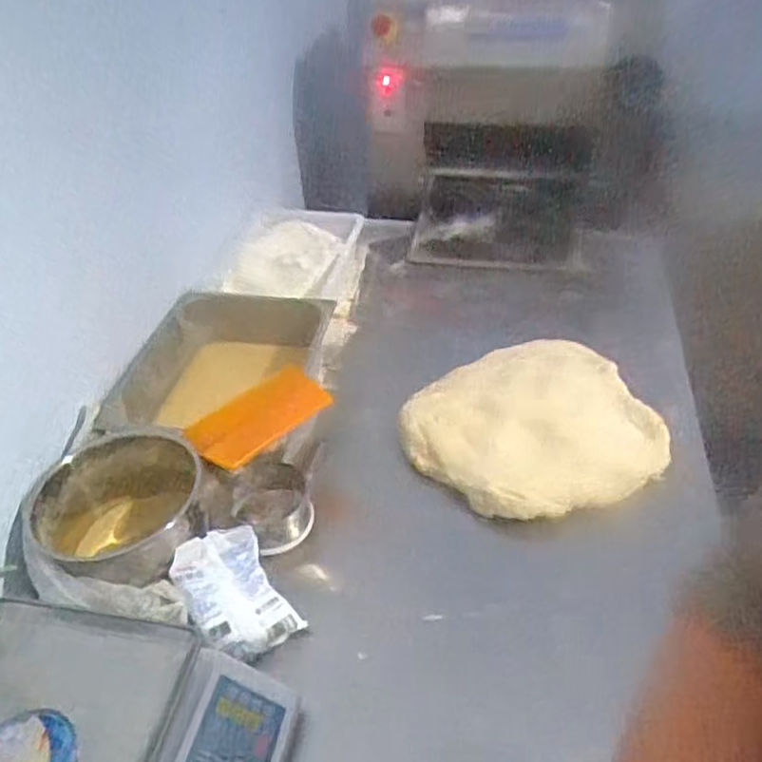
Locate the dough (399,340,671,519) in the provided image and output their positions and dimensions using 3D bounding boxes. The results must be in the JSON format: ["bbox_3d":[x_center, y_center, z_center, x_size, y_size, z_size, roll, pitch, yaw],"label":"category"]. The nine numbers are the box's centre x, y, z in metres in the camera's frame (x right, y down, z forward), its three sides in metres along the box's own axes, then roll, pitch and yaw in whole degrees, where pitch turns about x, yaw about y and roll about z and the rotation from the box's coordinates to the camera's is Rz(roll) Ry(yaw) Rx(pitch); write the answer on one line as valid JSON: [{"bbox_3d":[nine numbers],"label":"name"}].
[{"bbox_3d":[0.207,0.066,0.972,0.340,0.070,0.300,-14,42,-11],"label":"dough"}]

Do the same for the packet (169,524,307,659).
[{"bbox_3d":[-0.165,0.246,0.782,0.104,0.074,0.143,-28,46,-24],"label":"packet"}]

